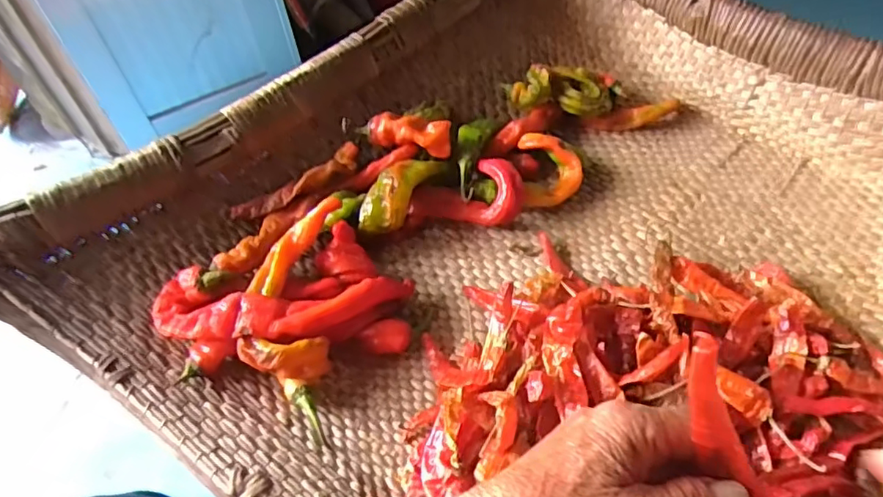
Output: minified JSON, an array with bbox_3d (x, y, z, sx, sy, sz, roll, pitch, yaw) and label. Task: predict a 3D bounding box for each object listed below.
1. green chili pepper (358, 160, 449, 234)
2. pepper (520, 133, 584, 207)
[{"bbox_3d":[-0.033,-0.049,0.475,0.029,0.032,0.087,25,57,24],"label":"green chili pepper"},{"bbox_3d":[0.098,-0.070,0.517,0.052,0.027,0.072,-3,50,3],"label":"pepper"}]

